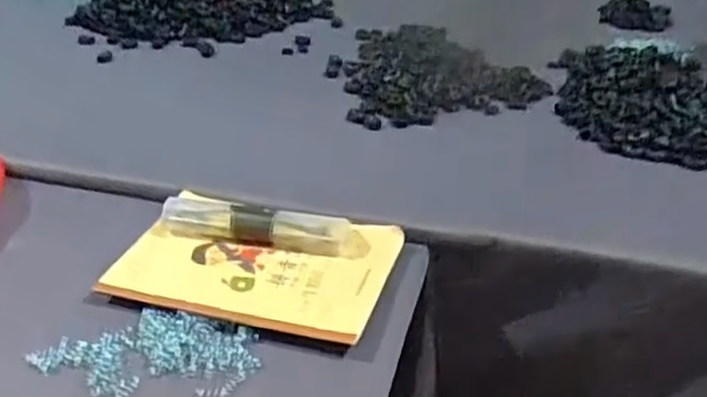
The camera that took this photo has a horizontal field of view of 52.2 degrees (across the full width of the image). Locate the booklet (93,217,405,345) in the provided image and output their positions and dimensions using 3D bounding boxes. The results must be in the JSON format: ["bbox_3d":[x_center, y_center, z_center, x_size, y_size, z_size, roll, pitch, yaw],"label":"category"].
[{"bbox_3d":[-0.079,0.051,0.575,0.207,0.011,0.133,10,33,13],"label":"booklet"}]

